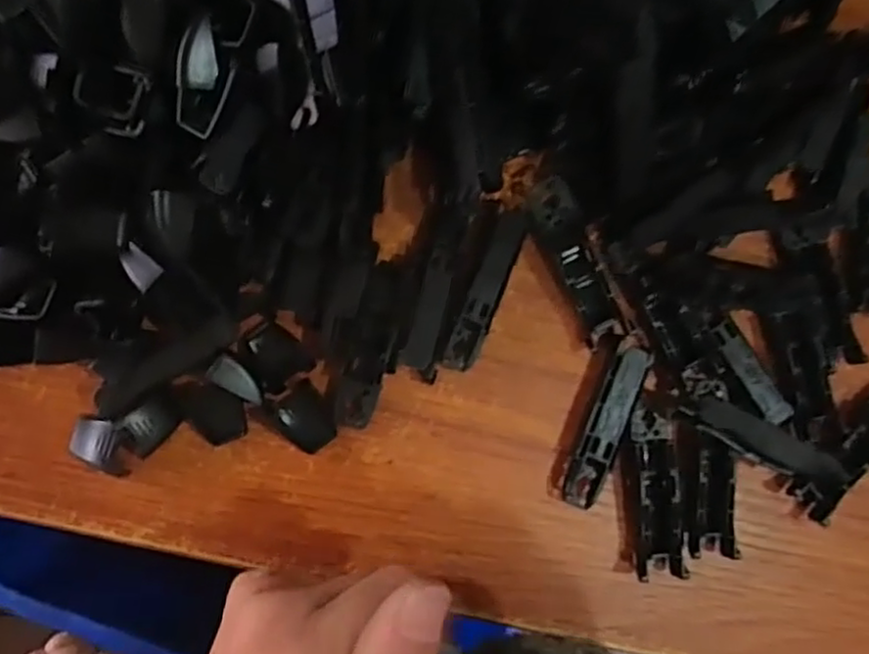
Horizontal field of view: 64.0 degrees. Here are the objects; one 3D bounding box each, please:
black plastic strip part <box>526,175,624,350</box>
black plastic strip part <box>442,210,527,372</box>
[{"bbox_3d":[0.053,-0.025,0.259,0.015,0.013,0.064,-27,91,-10],"label":"black plastic strip part"},{"bbox_3d":[0.019,-0.014,0.257,0.012,0.009,0.062,21,83,-8],"label":"black plastic strip part"}]

